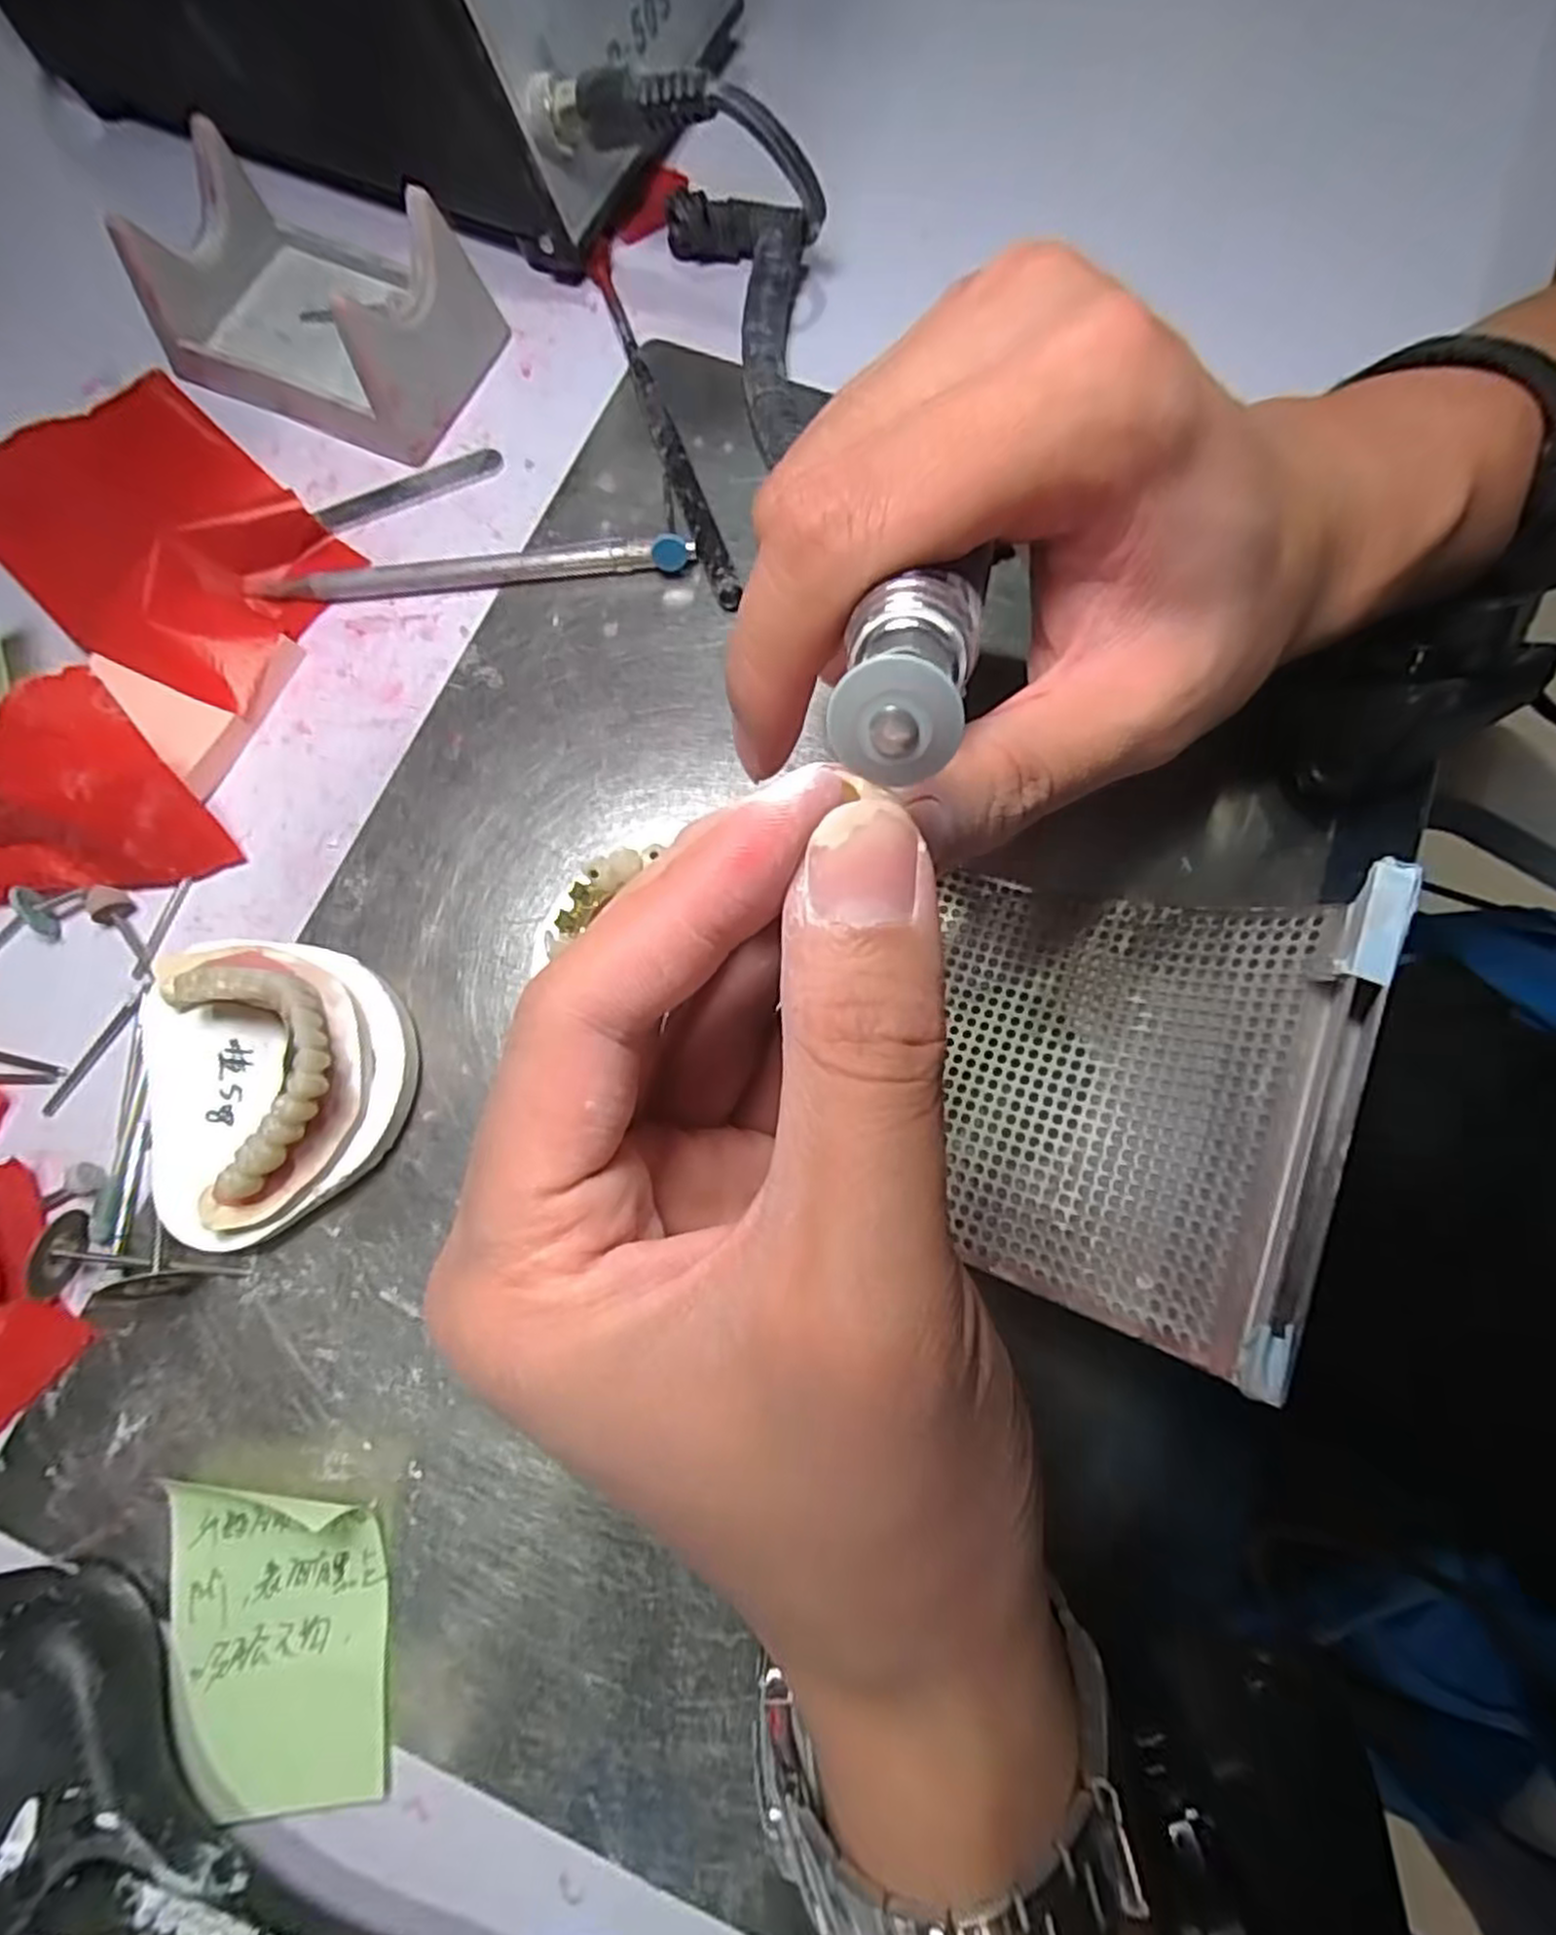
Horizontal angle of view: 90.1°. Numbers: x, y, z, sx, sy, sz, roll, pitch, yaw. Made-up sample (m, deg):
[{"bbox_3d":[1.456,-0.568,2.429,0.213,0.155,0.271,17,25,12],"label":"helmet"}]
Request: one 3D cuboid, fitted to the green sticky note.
[{"bbox_3d":[-0.118,0.156,0.181,0.051,0.004,0.065,-8,76,0],"label":"green sticky note"}]

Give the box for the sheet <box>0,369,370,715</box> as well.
[{"bbox_3d":[-0.202,-0.143,0.249,0.135,0.020,0.079,42,81,11],"label":"sheet"}]

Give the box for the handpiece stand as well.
[{"bbox_3d":[-0.149,-0.219,0.254,0.100,0.043,0.062,24,78,7],"label":"handpiece stand"}]

